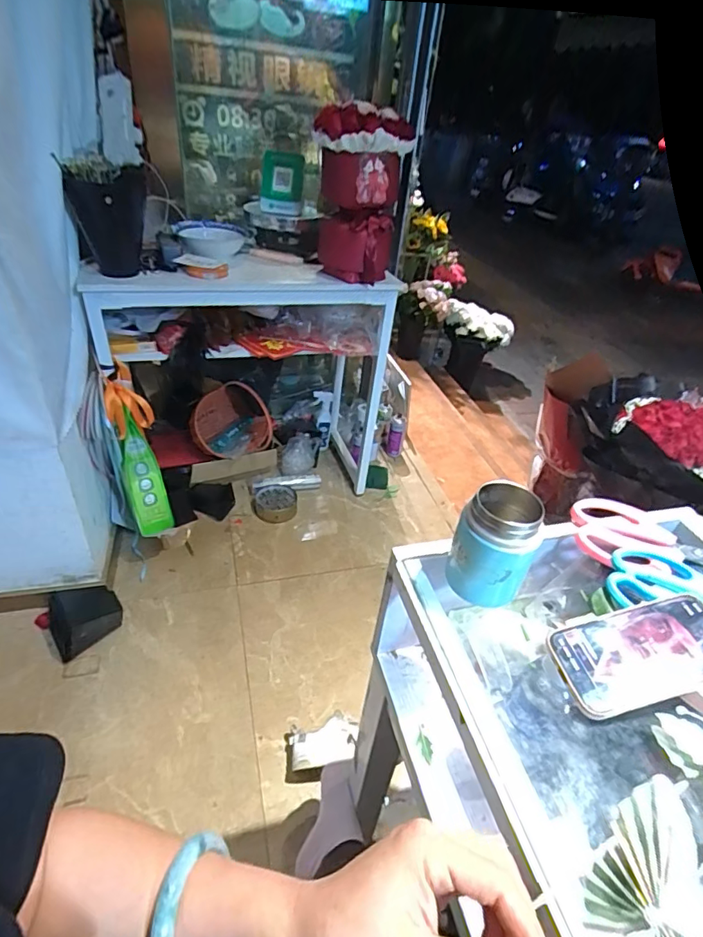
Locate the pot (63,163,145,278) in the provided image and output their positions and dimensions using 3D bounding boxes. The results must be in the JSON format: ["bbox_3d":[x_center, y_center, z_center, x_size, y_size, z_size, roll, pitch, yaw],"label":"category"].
[{"bbox_3d":[-0.540,-0.554,1.115,0.155,0.209,0.144,-11,41,-22],"label":"pot"}]

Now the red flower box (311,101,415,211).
[{"bbox_3d":[0.022,-0.752,1.190,0.234,0.211,0.238,5,38,-2],"label":"red flower box"}]

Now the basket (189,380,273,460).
[{"bbox_3d":[-0.395,-0.178,1.621,0.259,0.229,0.161,-2,38,-11],"label":"basket"}]

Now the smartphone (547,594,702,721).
[{"bbox_3d":[0.244,0.151,0.409,0.146,0.005,0.074,-15,51,-7],"label":"smartphone"}]

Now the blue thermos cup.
[{"bbox_3d":[0.129,0.072,0.449,0.070,0.103,0.062,22,40,19],"label":"blue thermos cup"}]

